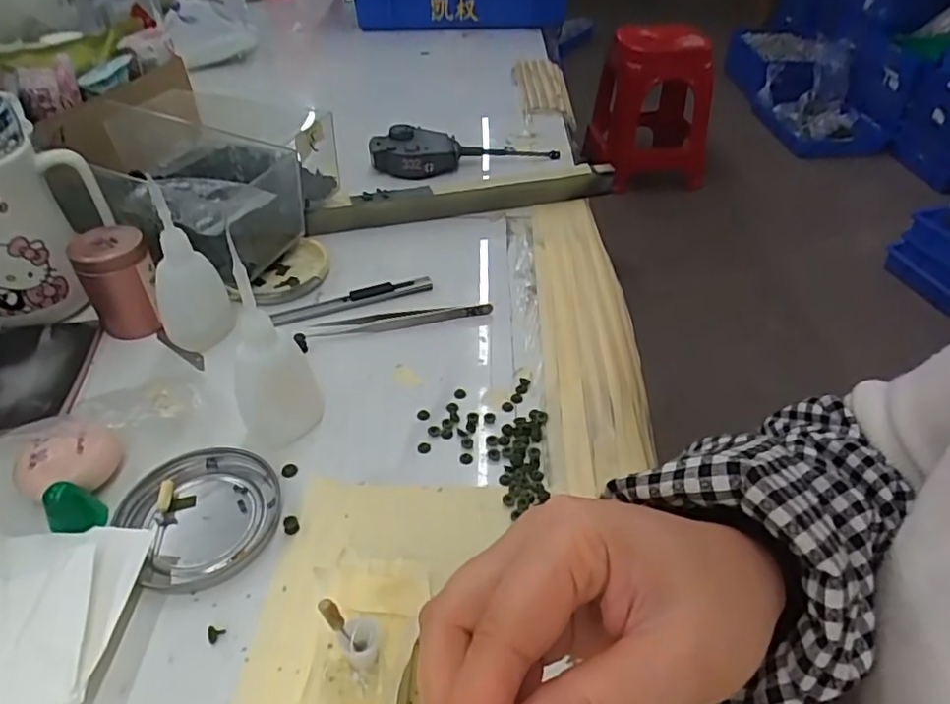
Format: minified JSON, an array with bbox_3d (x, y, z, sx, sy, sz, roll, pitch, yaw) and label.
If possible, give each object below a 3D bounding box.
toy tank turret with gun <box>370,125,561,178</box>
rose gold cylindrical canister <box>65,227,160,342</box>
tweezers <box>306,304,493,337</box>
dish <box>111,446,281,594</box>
[{"bbox_3d":[-0.009,-0.209,0.621,0.190,0.030,0.054,-9,43,-12],"label":"toy tank turret with gun"},{"bbox_3d":[-0.239,-0.048,0.413,0.044,0.063,0.039,-25,48,-26],"label":"rose gold cylindrical canister"},{"bbox_3d":[-0.051,-0.023,0.429,0.126,0.008,0.015,-5,42,-7],"label":"tweezers"},{"bbox_3d":[-0.140,0.083,0.313,0.075,0.011,0.076,1,42,-1],"label":"dish"}]

